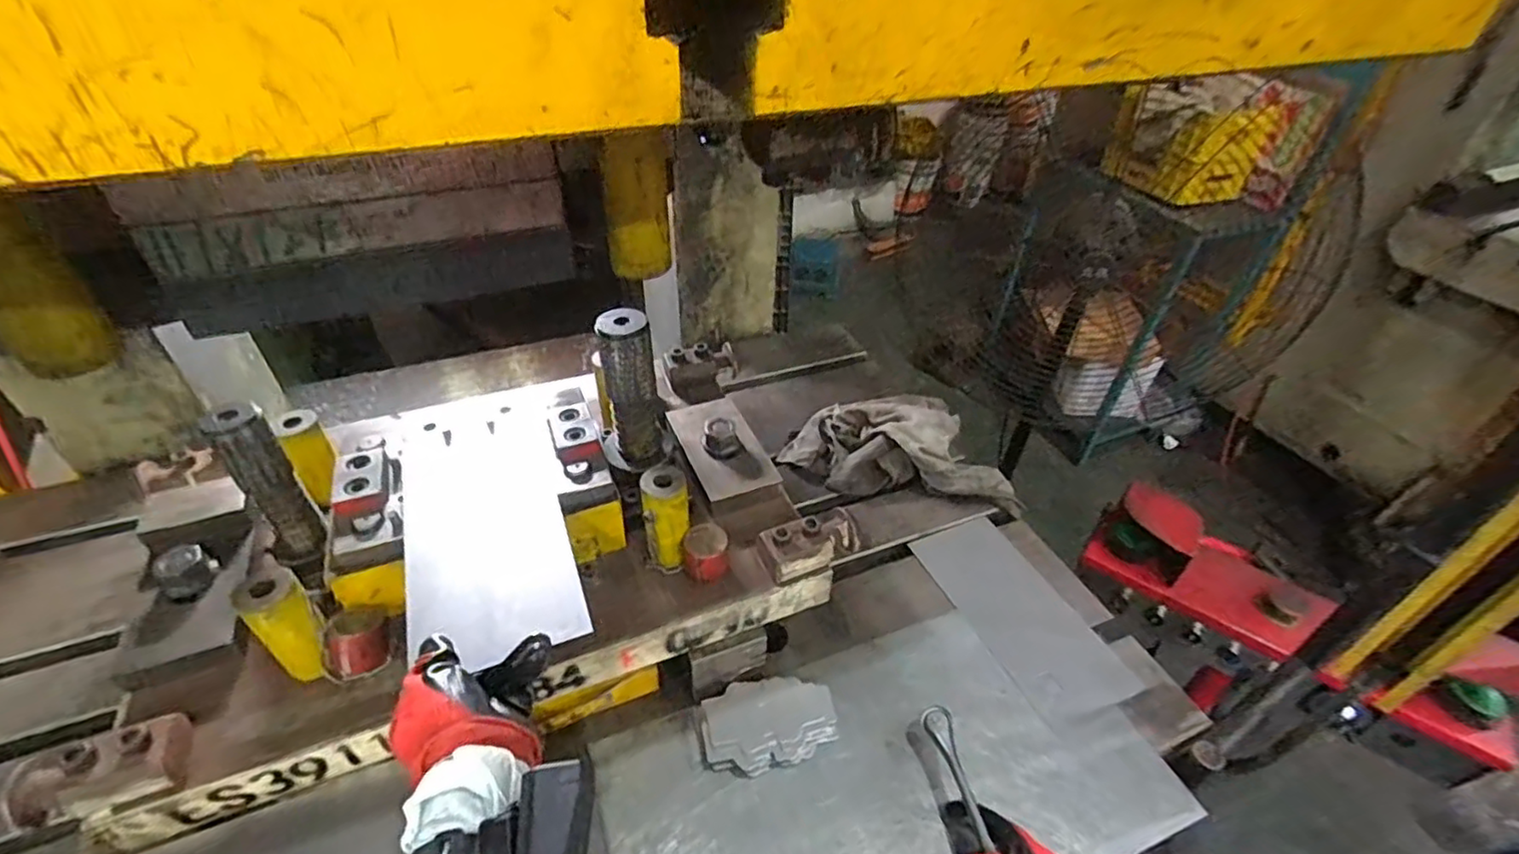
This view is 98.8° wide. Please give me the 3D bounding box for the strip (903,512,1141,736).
[{"bbox_3d":[0.291,0.206,0.736,0.121,0.011,0.249,-15,44,-18],"label":"strip"}]

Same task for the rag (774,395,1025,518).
[{"bbox_3d":[0.196,0.020,0.893,0.315,0.081,0.160,9,40,9],"label":"rag"}]

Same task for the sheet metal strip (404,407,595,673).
[{"bbox_3d":[-0.225,0.079,0.538,0.122,0.007,0.258,-14,44,-17],"label":"sheet metal strip"}]

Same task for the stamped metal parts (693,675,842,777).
[{"bbox_3d":[0.009,0.279,0.614,0.128,0.033,0.079,-8,40,-11],"label":"stamped metal parts"}]

